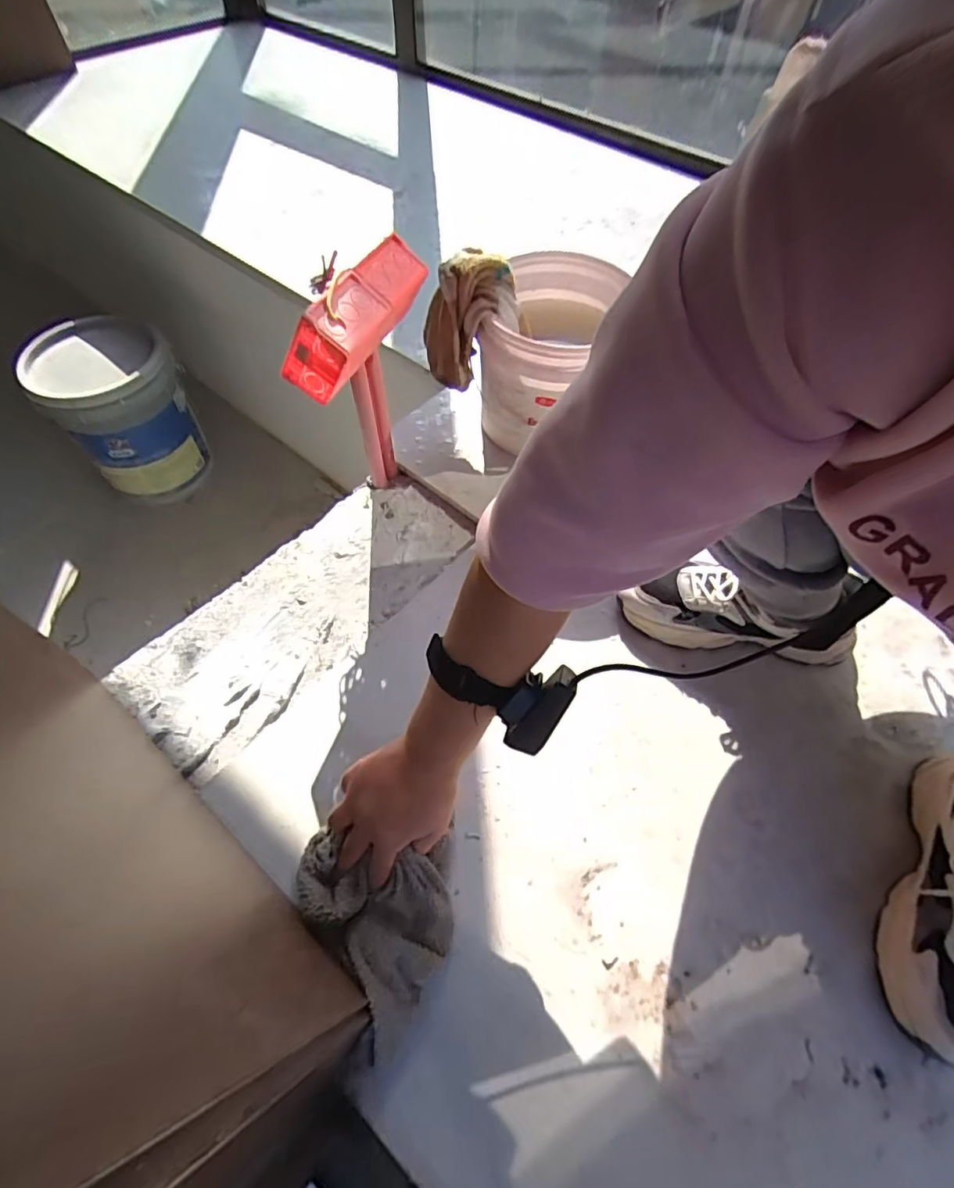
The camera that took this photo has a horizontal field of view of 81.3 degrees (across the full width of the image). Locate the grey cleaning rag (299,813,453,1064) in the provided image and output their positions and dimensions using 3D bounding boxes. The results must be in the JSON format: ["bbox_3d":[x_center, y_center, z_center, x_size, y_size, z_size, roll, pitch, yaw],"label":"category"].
[{"bbox_3d":[-0.086,0.282,0.467,0.126,0.051,0.148,-3,58,-2],"label":"grey cleaning rag"}]

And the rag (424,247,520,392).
[{"bbox_3d":[-0.009,-0.350,0.713,0.118,0.150,0.108,-4,58,-3],"label":"rag"}]

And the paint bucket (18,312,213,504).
[{"bbox_3d":[-0.884,-0.451,1.429,0.306,0.374,0.293,-30,63,-18],"label":"paint bucket"}]

